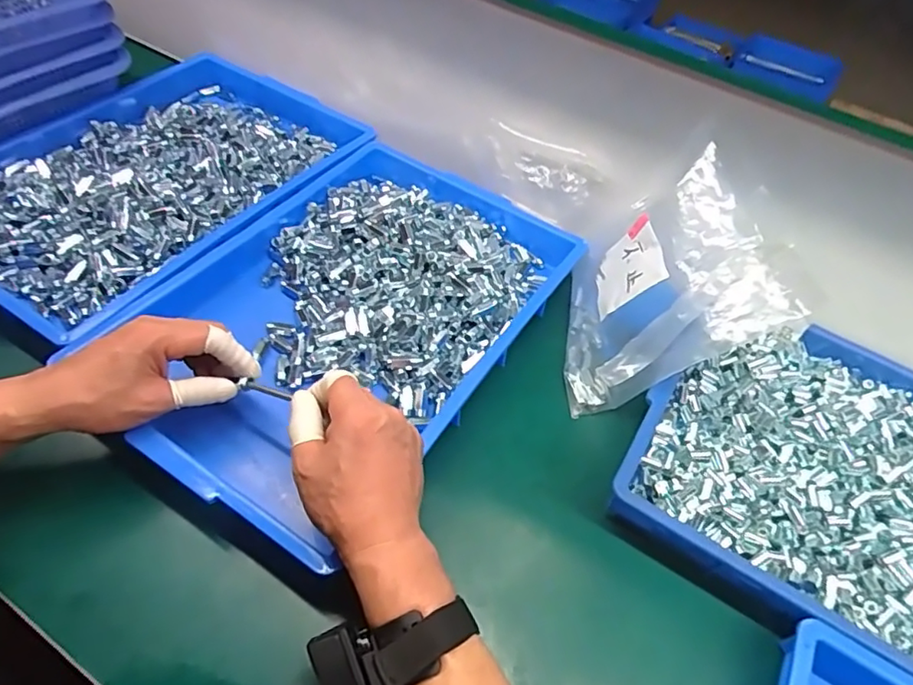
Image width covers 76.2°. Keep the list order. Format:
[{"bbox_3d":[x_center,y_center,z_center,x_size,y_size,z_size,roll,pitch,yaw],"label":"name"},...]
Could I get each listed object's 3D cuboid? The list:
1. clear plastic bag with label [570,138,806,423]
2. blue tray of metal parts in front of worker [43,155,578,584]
[{"bbox_3d":[0.181,-0.054,0.520,0.144,0.168,0.182,2,54,-1],"label":"clear plastic bag with label"},{"bbox_3d":[-0.096,-0.036,0.555,0.294,0.071,0.428,33,55,17],"label":"blue tray of metal parts in front of worker"}]

